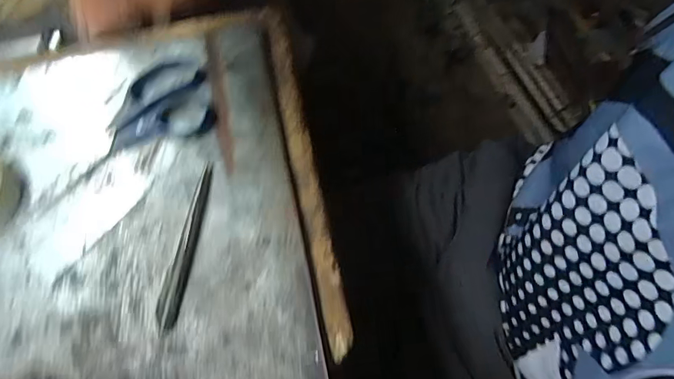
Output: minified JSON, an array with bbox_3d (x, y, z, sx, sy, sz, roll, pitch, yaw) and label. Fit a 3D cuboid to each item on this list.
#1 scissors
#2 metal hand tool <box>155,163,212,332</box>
[{"bbox_3d":[-0.181,-0.049,0.375,0.164,0.018,0.068,-29,72,-9],"label":"scissors"},{"bbox_3d":[-0.119,0.042,0.352,0.017,0.008,0.128,9,70,5],"label":"metal hand tool"}]

